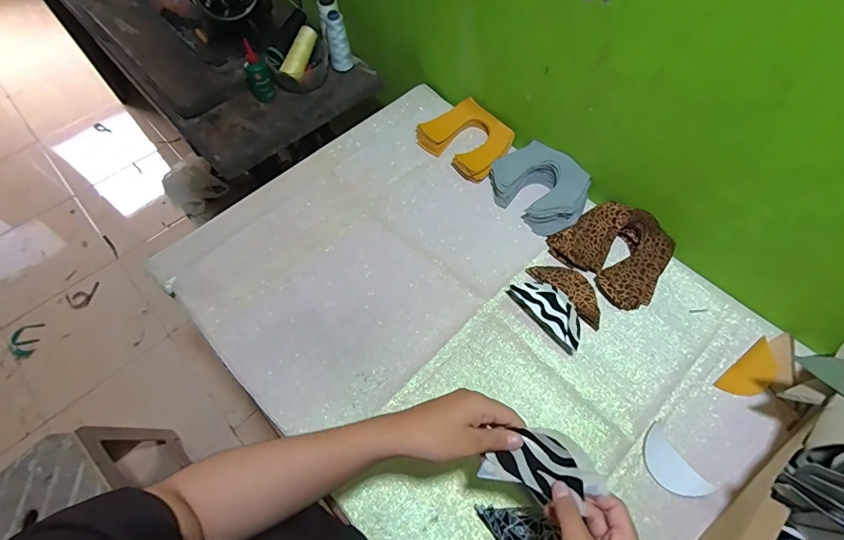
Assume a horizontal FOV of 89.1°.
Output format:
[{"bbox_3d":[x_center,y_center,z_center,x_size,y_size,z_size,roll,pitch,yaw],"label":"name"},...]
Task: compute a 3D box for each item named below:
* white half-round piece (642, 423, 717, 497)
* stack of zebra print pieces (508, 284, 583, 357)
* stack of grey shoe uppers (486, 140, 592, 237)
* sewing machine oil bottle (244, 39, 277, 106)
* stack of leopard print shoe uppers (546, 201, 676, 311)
[{"bbox_3d":[0.306,0.243,0.527,0.045,0.009,0.086,-30,65,-14],"label":"white half-round piece"},{"bbox_3d":[0.187,0.058,0.621,0.051,0.034,0.121,-37,67,-17],"label":"stack of zebra print pieces"},{"bbox_3d":[0.199,-0.140,0.725,0.122,0.052,0.164,-39,67,-18],"label":"stack of grey shoe uppers"},{"bbox_3d":[-0.322,-0.389,0.833,0.048,0.123,0.038,-23,63,-11],"label":"sewing machine oil bottle"},{"bbox_3d":[0.300,-0.032,0.662,0.132,0.049,0.159,-38,67,-17],"label":"stack of leopard print shoe uppers"}]

